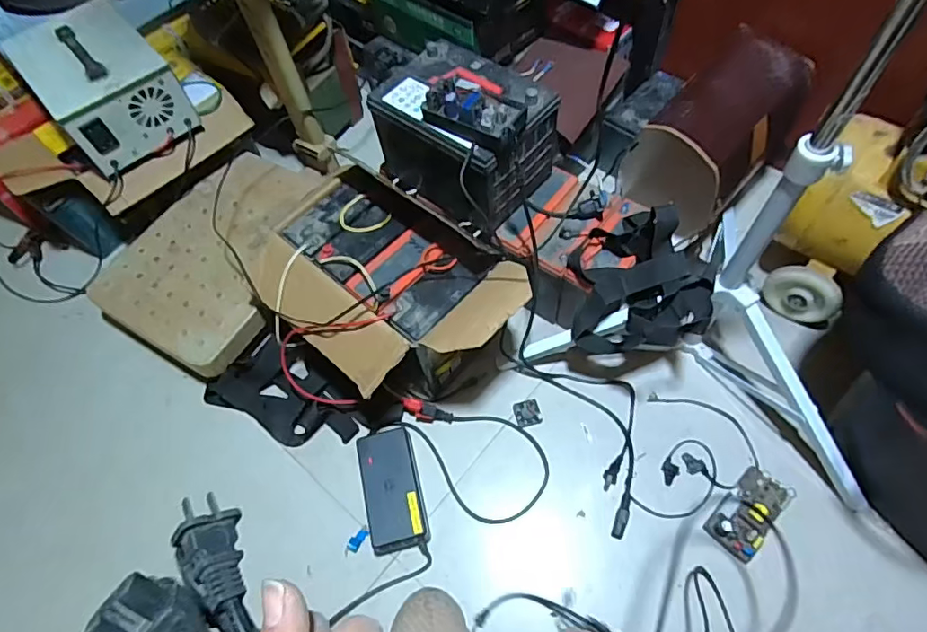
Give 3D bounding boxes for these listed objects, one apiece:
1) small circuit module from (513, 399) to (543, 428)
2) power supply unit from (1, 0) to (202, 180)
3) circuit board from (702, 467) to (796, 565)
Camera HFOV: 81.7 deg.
[{"bbox_3d":[0.105,0.158,0.877,0.040,0.009,0.043,-14,62,-5],"label":"small circuit module"},{"bbox_3d":[-0.640,-0.408,0.950,0.197,0.140,0.242,-41,67,-18],"label":"power supply unit"},{"bbox_3d":[0.411,0.281,0.770,0.068,0.028,0.124,40,70,21],"label":"circuit board"}]

